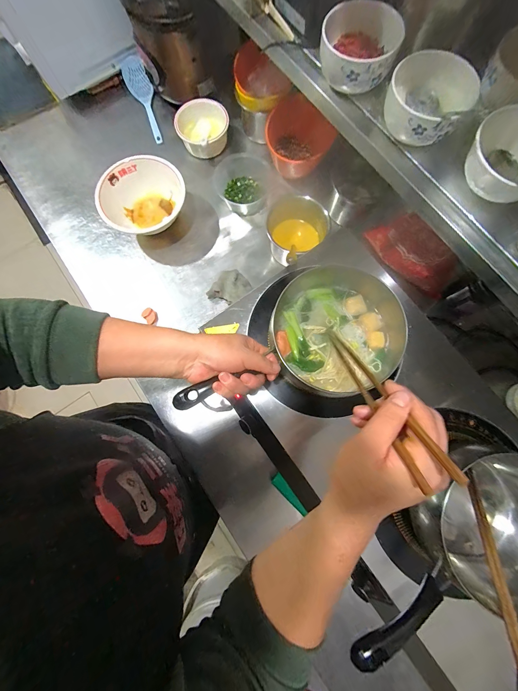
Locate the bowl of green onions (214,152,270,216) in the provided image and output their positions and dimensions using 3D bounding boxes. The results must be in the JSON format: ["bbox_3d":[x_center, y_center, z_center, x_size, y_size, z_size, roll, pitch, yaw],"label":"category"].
[{"bbox_3d":[-0.041,-0.407,0.683,0.143,0.056,0.132,-3,79,0],"label":"bowl of green onions"}]

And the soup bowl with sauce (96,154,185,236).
[{"bbox_3d":[-0.271,-0.334,0.644,0.178,0.098,0.193,0,79,1],"label":"soup bowl with sauce"}]

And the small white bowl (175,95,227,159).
[{"bbox_3d":[-0.143,-0.563,0.703,0.128,0.070,0.126,0,79,1],"label":"small white bowl"}]

